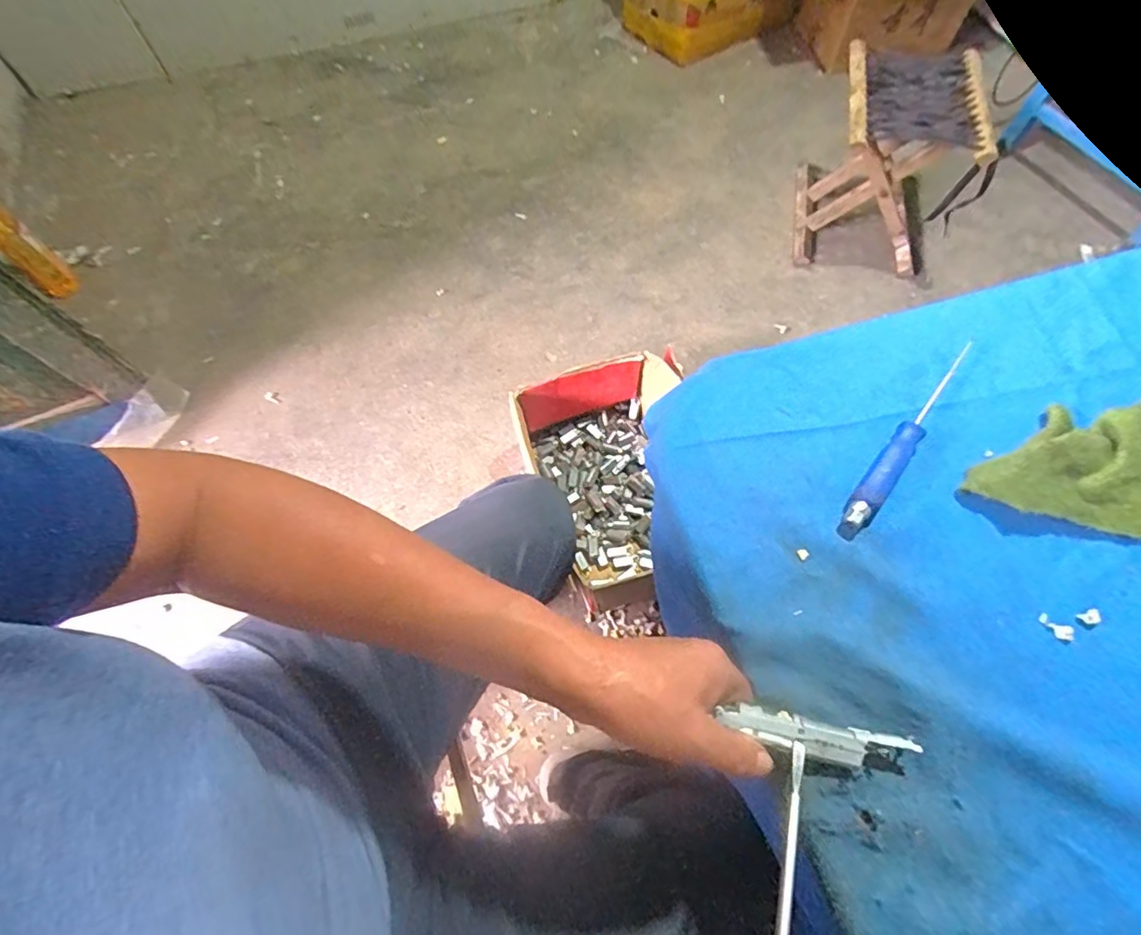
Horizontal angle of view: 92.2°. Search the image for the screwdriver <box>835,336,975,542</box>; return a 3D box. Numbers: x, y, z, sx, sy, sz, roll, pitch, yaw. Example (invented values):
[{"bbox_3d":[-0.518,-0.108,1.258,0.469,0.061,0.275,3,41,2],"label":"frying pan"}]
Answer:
[{"bbox_3d":[0.244,-0.024,0.393,0.020,0.014,0.192,37,71,18],"label":"screwdriver"}]

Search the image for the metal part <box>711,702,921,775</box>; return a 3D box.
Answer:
[{"bbox_3d":[0.137,0.152,0.309,0.104,0.017,0.019,12,66,3],"label":"metal part"}]

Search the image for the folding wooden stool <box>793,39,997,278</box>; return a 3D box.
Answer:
[{"bbox_3d":[0.706,-0.675,1.231,0.298,0.317,0.311,9,65,7],"label":"folding wooden stool"}]

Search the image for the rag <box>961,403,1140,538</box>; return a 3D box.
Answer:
[{"bbox_3d":[0.357,0.001,0.370,0.167,0.031,0.090,-9,65,-2],"label":"rag"}]

